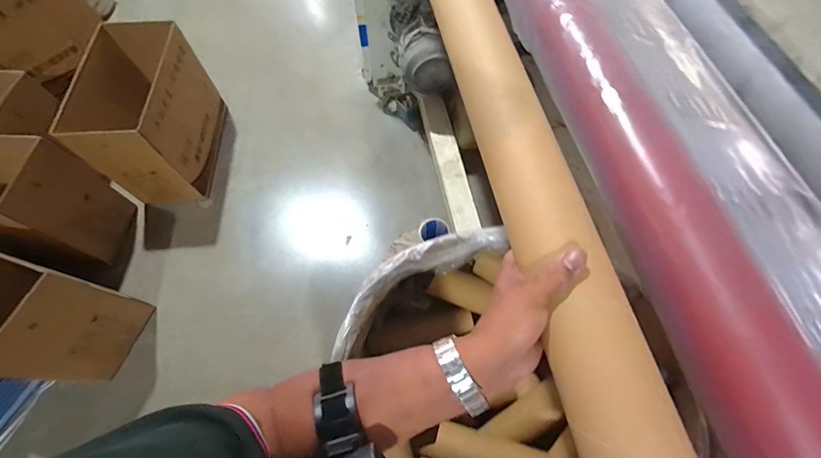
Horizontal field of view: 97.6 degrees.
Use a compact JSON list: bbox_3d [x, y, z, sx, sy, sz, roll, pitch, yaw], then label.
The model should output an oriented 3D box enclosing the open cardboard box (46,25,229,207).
[{"bbox_3d":[-1.078,-0.488,1.510,0.350,0.506,0.600,3,65,2],"label":"open cardboard box"}]

